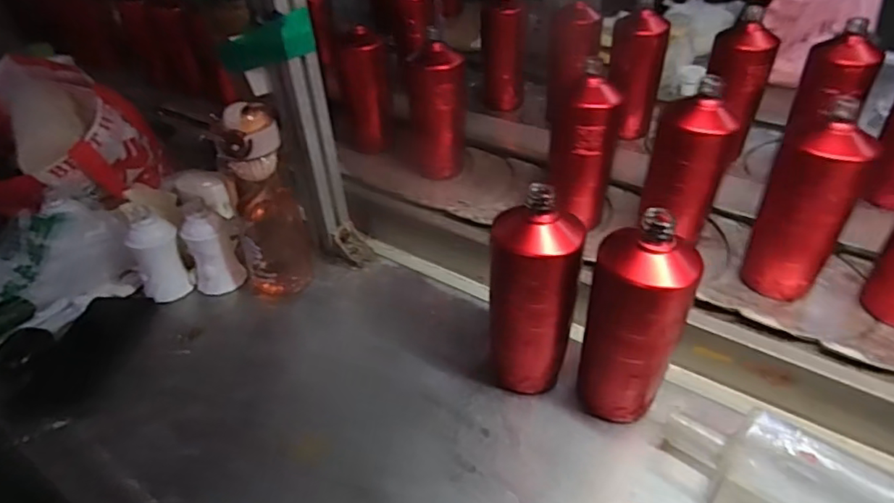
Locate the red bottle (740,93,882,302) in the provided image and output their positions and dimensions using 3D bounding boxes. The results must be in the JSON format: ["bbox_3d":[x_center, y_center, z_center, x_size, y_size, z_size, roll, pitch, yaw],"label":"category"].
[{"bbox_3d":[0.369,-0.041,0.569,0.070,0.201,0.064,2,42,2],"label":"red bottle"}]

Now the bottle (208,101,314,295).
[{"bbox_3d":[-0.216,-0.059,0.644,0.083,0.230,0.060,-15,44,-17],"label":"bottle"}]

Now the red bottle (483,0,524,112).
[{"bbox_3d":[0.105,-0.378,1.034,0.082,0.214,0.061,2,42,1],"label":"red bottle"}]

